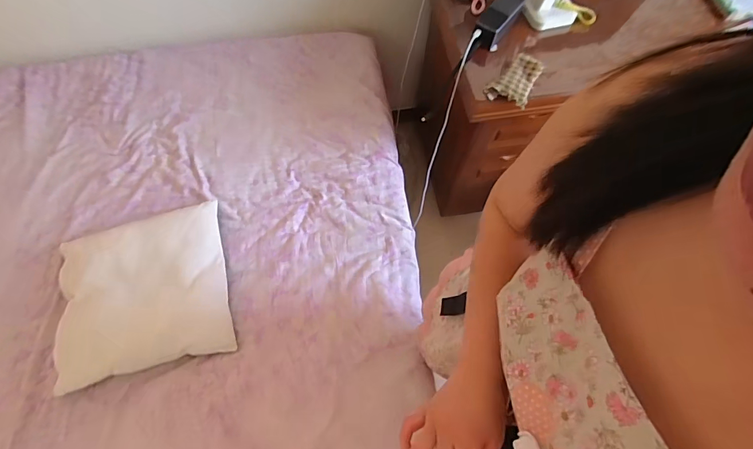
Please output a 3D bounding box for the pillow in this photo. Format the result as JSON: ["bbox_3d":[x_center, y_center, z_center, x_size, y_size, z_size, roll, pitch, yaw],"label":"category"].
[{"bbox_3d":[-0.508,0.133,0.832,0.338,0.107,0.337,-16,66,-7],"label":"pillow"}]

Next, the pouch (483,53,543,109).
[{"bbox_3d":[0.267,-0.282,0.748,0.082,0.041,0.092,26,71,8],"label":"pouch"}]

